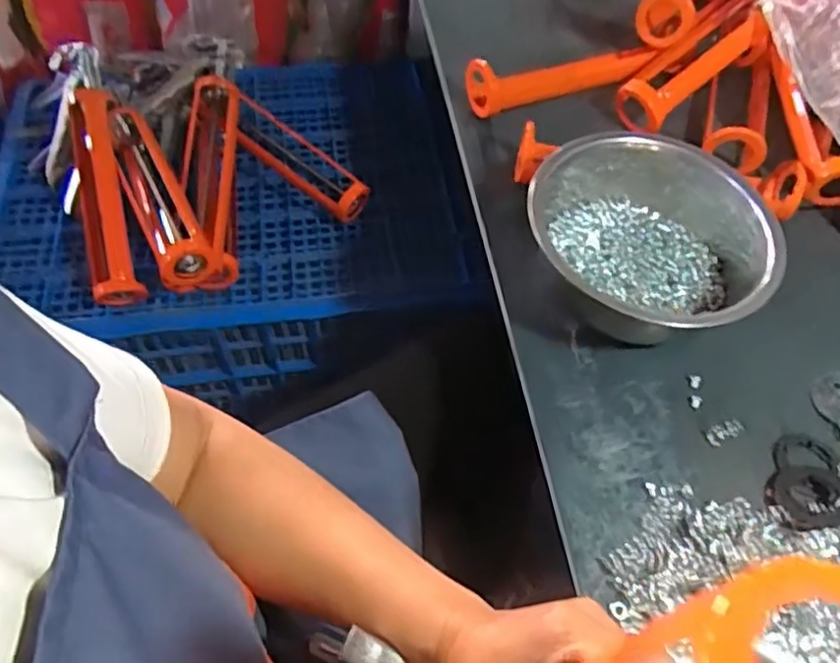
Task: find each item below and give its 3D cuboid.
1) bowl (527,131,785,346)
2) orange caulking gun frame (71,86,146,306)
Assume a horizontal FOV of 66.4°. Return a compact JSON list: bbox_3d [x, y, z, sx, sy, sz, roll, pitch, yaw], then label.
[{"bbox_3d":[0.178,-0.066,0.507,0.176,0.082,0.184,-8,58,-9],"label":"bowl"},{"bbox_3d":[-0.366,-0.149,0.740,0.062,0.066,0.258,-13,75,-12],"label":"orange caulking gun frame"}]

